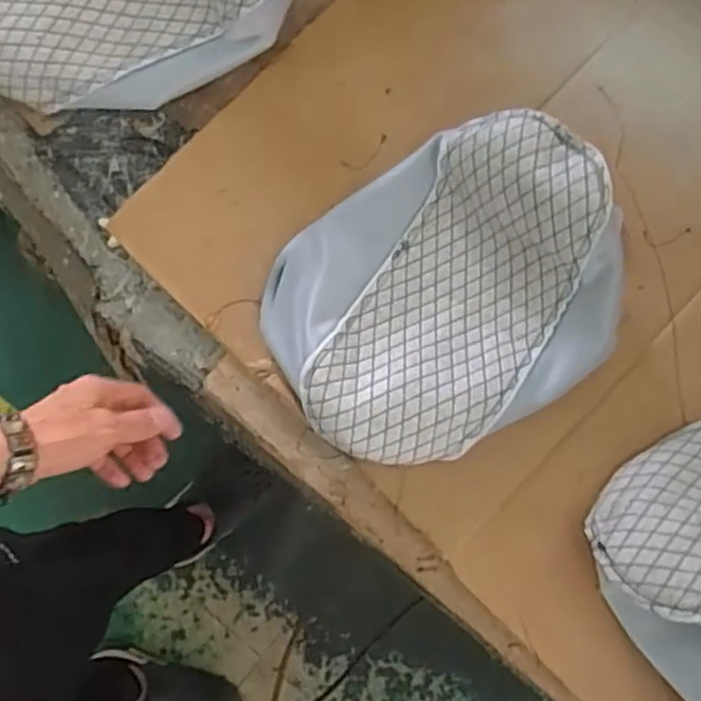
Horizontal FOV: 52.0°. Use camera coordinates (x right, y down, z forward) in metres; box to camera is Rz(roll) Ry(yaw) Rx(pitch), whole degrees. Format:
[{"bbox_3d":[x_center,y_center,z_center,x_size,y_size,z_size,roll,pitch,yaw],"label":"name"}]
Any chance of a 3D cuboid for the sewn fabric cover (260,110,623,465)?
[{"bbox_3d":[0.075,-0.050,0.563,0.283,0.079,0.228,-31,80,-7],"label":"sewn fabric cover"}]

